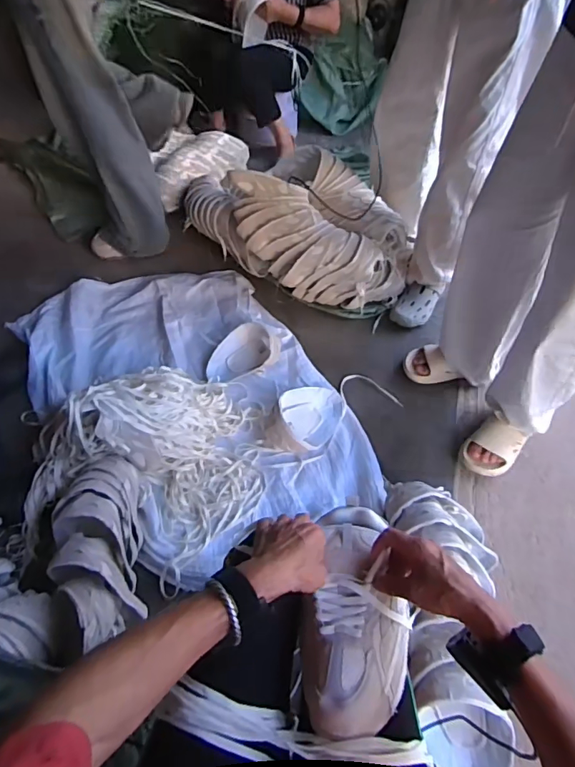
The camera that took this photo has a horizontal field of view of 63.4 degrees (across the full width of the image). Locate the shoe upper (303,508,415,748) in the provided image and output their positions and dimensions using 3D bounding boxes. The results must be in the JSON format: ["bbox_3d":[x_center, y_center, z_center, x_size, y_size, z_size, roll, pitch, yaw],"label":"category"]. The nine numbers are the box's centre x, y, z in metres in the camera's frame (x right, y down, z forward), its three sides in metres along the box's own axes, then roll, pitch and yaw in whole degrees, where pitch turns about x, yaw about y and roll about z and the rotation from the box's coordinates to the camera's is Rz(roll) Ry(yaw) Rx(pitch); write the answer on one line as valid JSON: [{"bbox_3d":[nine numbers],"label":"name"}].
[{"bbox_3d":[0.082,0.266,0.541,0.125,0.064,0.232,4,61,2],"label":"shoe upper"}]

